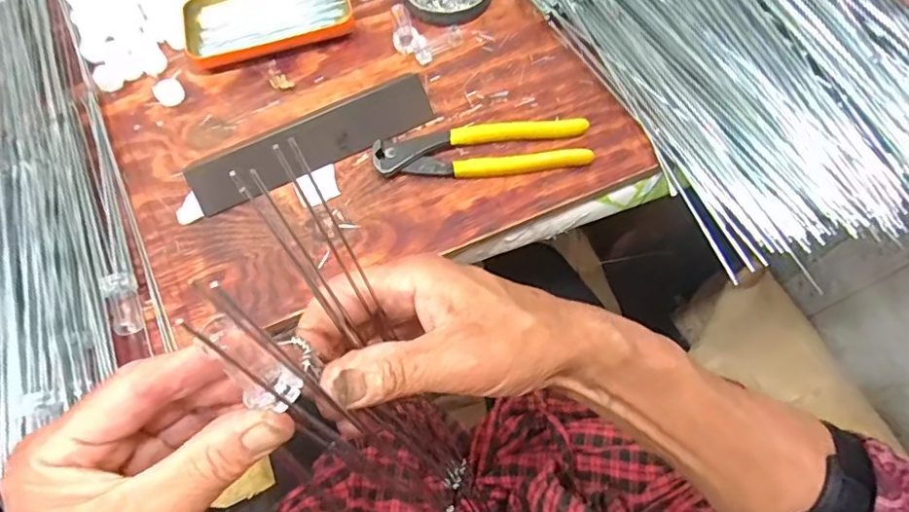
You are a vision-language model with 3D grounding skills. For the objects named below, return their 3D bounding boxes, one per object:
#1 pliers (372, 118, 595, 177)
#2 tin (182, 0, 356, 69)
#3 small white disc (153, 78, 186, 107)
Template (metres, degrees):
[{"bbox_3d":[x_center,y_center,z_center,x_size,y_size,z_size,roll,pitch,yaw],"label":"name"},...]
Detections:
[{"bbox_3d":[0.021,-0.083,0.432,0.164,0.015,0.040,-4,67,1],"label":"pliers"},{"bbox_3d":[-0.166,-0.215,0.497,0.143,0.014,0.077,-14,67,-4],"label":"tin"},{"bbox_3d":[-0.243,-0.140,0.473,0.023,0.010,0.022,-1,67,2],"label":"small white disc"}]

